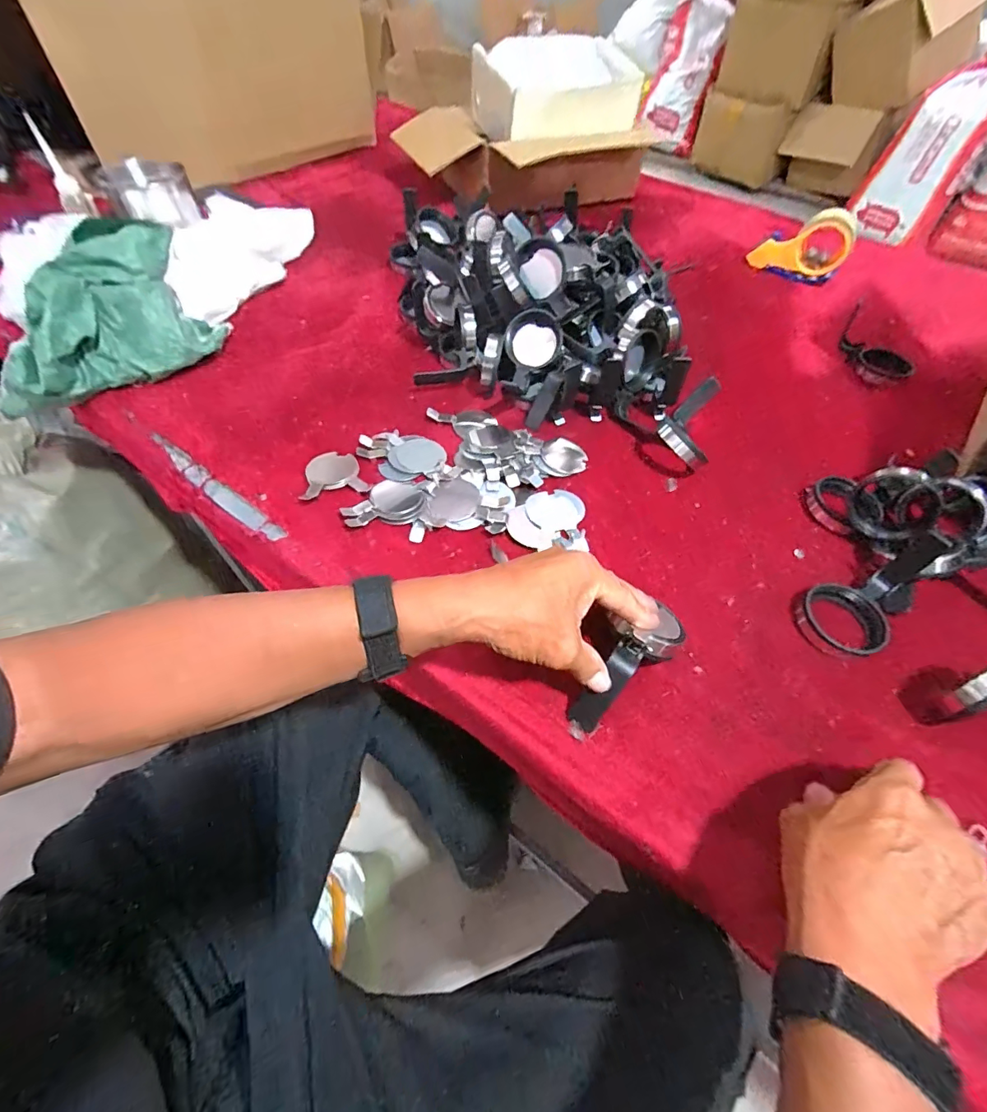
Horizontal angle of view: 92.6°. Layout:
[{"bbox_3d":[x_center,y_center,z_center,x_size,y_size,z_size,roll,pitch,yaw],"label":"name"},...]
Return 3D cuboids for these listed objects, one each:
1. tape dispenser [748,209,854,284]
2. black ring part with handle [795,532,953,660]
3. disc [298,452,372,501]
[{"bbox_3d":[0.550,-0.558,0.840,0.153,0.090,0.073,27,59,14],"label":"tape dispenser"},{"bbox_3d":[0.366,0.034,0.449,0.160,0.028,0.071,-35,64,-3],"label":"black ring part with handle"},{"bbox_3d":[-0.182,-0.092,0.532,0.066,0.022,0.072,0,58,-1],"label":"disc"}]

